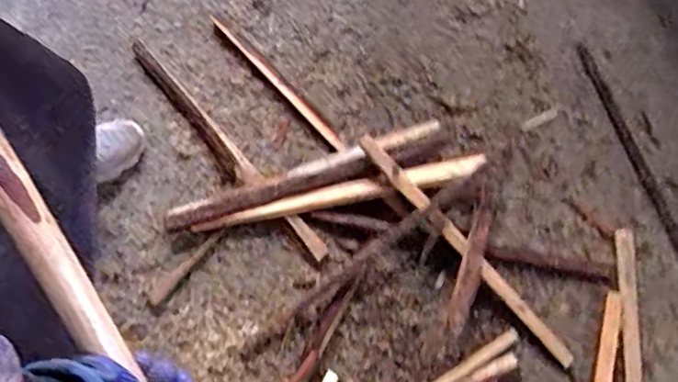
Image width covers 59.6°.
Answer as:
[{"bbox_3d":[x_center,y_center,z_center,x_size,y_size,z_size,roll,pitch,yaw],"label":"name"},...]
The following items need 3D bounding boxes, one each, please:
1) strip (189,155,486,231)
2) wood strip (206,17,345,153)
[{"bbox_3d":[0.005,0.004,0.957,0.475,0.015,0.033,-12,78,-3],"label":"strip"},{"bbox_3d":[-0.106,-0.191,1.019,0.023,0.021,0.333,-42,81,-9],"label":"wood strip"}]

